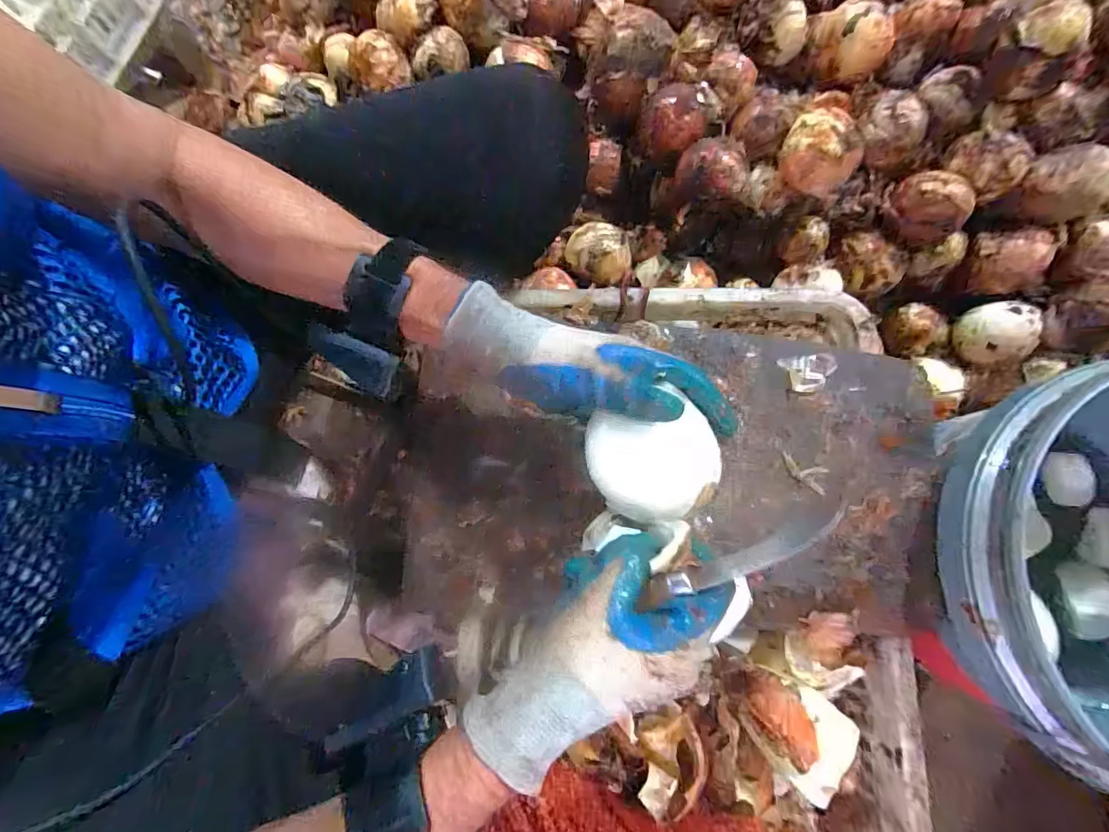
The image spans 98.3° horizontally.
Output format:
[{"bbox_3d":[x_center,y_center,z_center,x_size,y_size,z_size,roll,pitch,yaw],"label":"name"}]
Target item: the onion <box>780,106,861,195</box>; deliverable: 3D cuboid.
[{"bbox_3d":[0.311,-0.306,0.569,0.087,0.075,0.082,22,81,5],"label":"onion"}]

